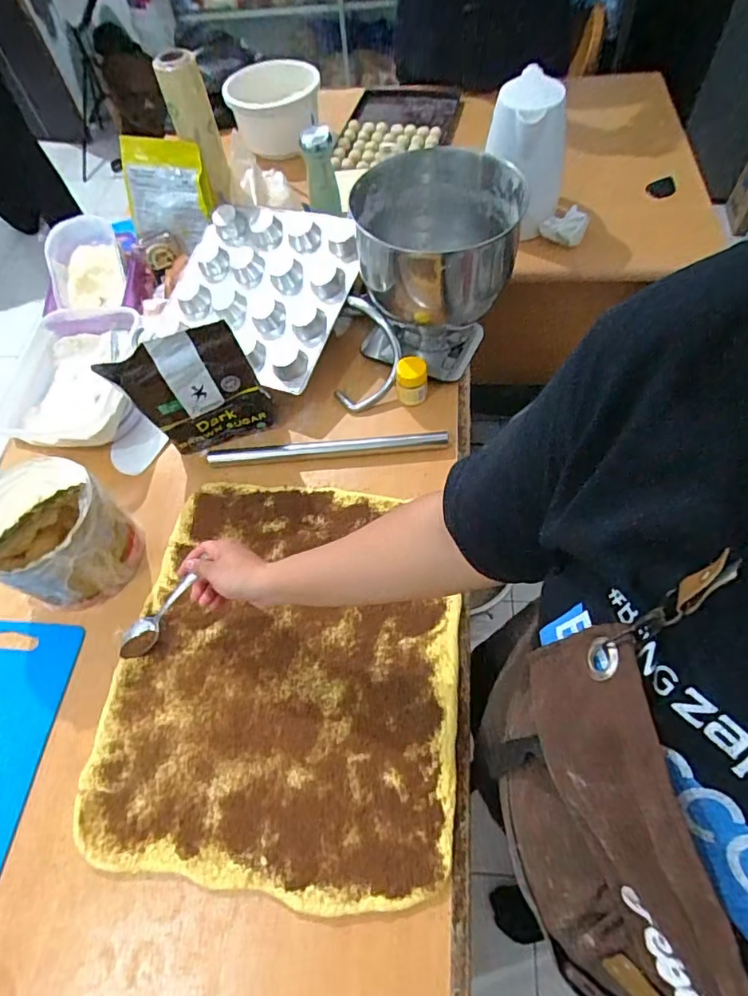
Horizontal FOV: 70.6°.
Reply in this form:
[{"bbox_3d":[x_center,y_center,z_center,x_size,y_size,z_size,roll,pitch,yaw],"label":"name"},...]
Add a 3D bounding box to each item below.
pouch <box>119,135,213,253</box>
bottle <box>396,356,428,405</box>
[{"bbox_3d":[-0.364,-0.527,0.922,0.158,0.166,0.036,7,34,4],"label":"pouch"},{"bbox_3d":[0.057,-0.178,0.801,0.047,0.068,0.042,-3,62,4],"label":"bottle"}]

